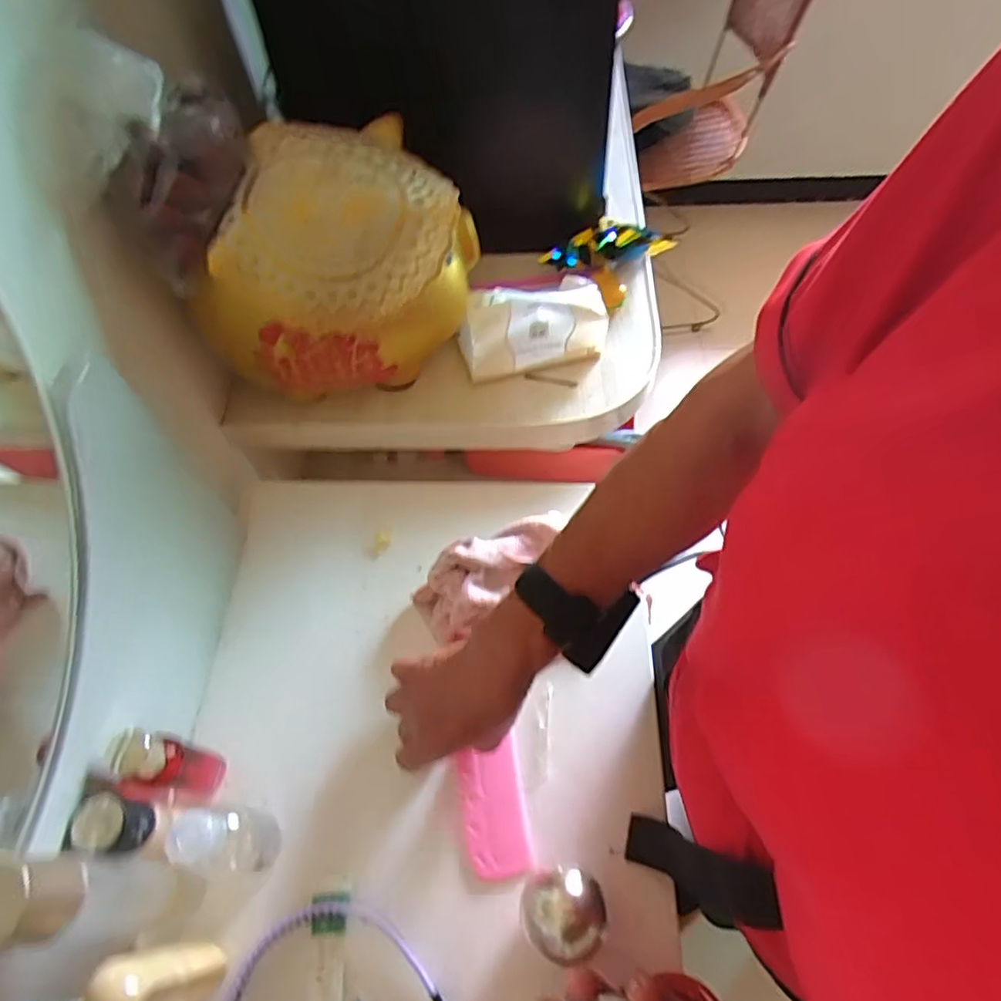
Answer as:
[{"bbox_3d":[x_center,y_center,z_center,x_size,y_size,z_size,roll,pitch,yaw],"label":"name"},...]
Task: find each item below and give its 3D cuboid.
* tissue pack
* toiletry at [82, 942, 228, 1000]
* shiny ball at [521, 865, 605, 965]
[{"bbox_3d":[0.029,-0.182,0.630,0.143,0.076,0.070,-16,60,-7],"label":"tissue pack"},{"bbox_3d":[-0.201,0.290,0.371,0.034,0.111,0.035,-1,59,2],"label":"toiletry"},{"bbox_3d":[0.042,0.277,0.414,0.054,0.056,0.050,0,59,3],"label":"shiny ball"}]

